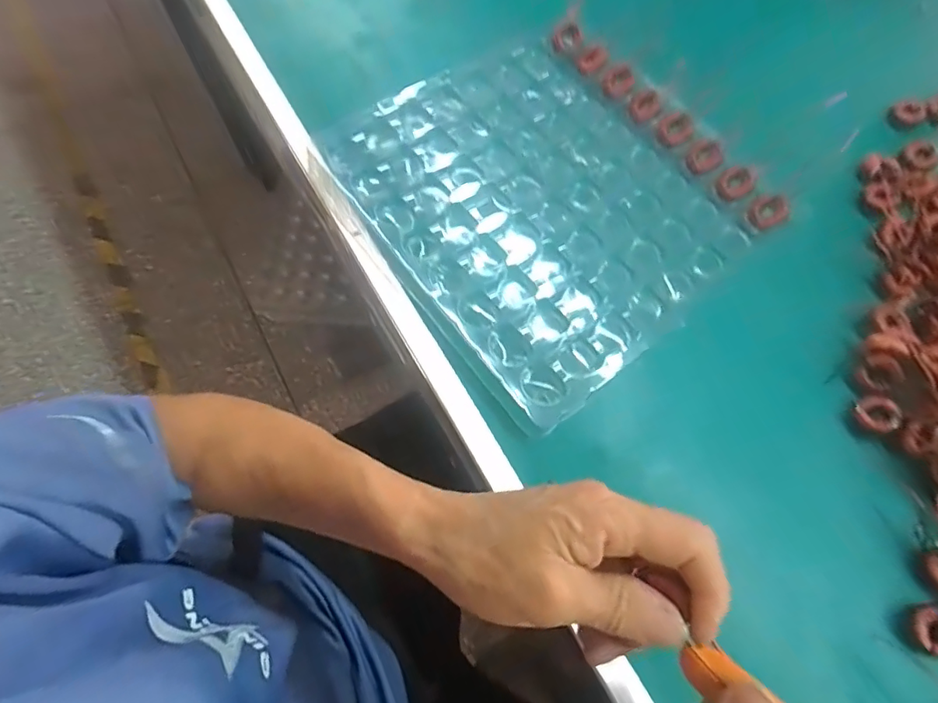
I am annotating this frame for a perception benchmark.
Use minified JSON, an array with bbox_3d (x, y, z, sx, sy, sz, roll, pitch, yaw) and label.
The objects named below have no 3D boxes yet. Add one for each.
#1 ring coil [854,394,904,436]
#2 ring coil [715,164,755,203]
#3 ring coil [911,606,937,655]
[{"bbox_3d":[0.278,0.043,0.349,0.024,0.006,0.025,-10,72,34],"label":"ring coil"},{"bbox_3d":[0.215,-0.136,0.411,0.024,0.009,0.031,39,73,11],"label":"ring coil"},{"bbox_3d":[0.273,0.163,0.298,0.025,0.006,0.025,33,71,9],"label":"ring coil"}]

